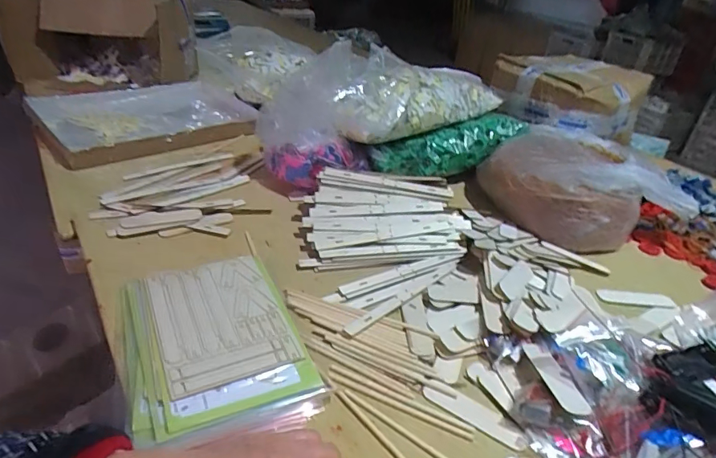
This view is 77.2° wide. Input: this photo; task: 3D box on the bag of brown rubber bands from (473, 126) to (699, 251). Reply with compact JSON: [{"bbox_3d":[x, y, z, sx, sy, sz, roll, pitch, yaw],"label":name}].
[{"bbox_3d":[0.370,-0.074,0.781,0.271,0.119,0.235,-6,35,-19],"label":"bag of brown rubber bands"}]

